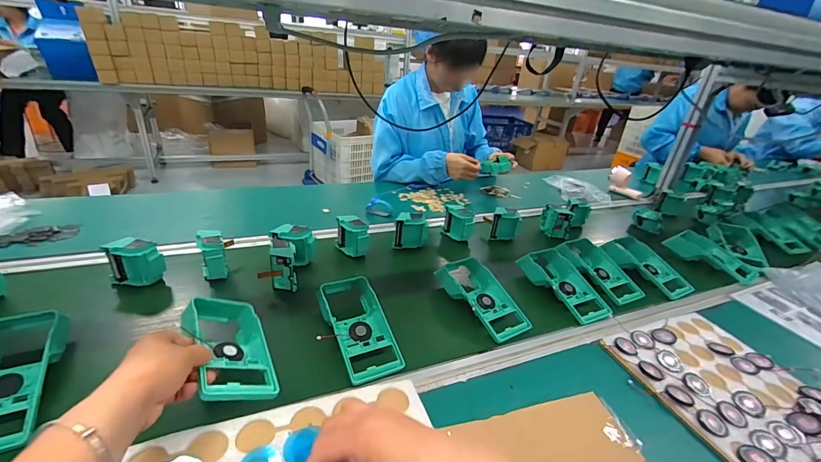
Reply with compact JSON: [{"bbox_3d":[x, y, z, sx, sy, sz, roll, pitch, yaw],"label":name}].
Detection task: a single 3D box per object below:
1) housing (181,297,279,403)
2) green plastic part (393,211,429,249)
[{"bbox_3d":[-0.230,0.145,0.452,0.091,0.042,0.192,16,13,-38],"label":"housing"},{"bbox_3d":[0.001,-0.001,0.849,0.076,0.076,0.042,1,28,-11],"label":"green plastic part"}]

